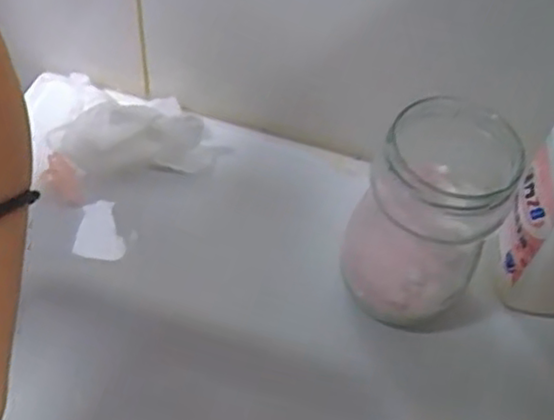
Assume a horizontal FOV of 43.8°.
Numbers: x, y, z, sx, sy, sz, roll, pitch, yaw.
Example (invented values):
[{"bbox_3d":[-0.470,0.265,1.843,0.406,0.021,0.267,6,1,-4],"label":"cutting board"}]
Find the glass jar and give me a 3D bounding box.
[{"bbox_3d":[0.092,0.003,0.431,0.080,0.119,0.082,3,53,-3],"label":"glass jar"}]

